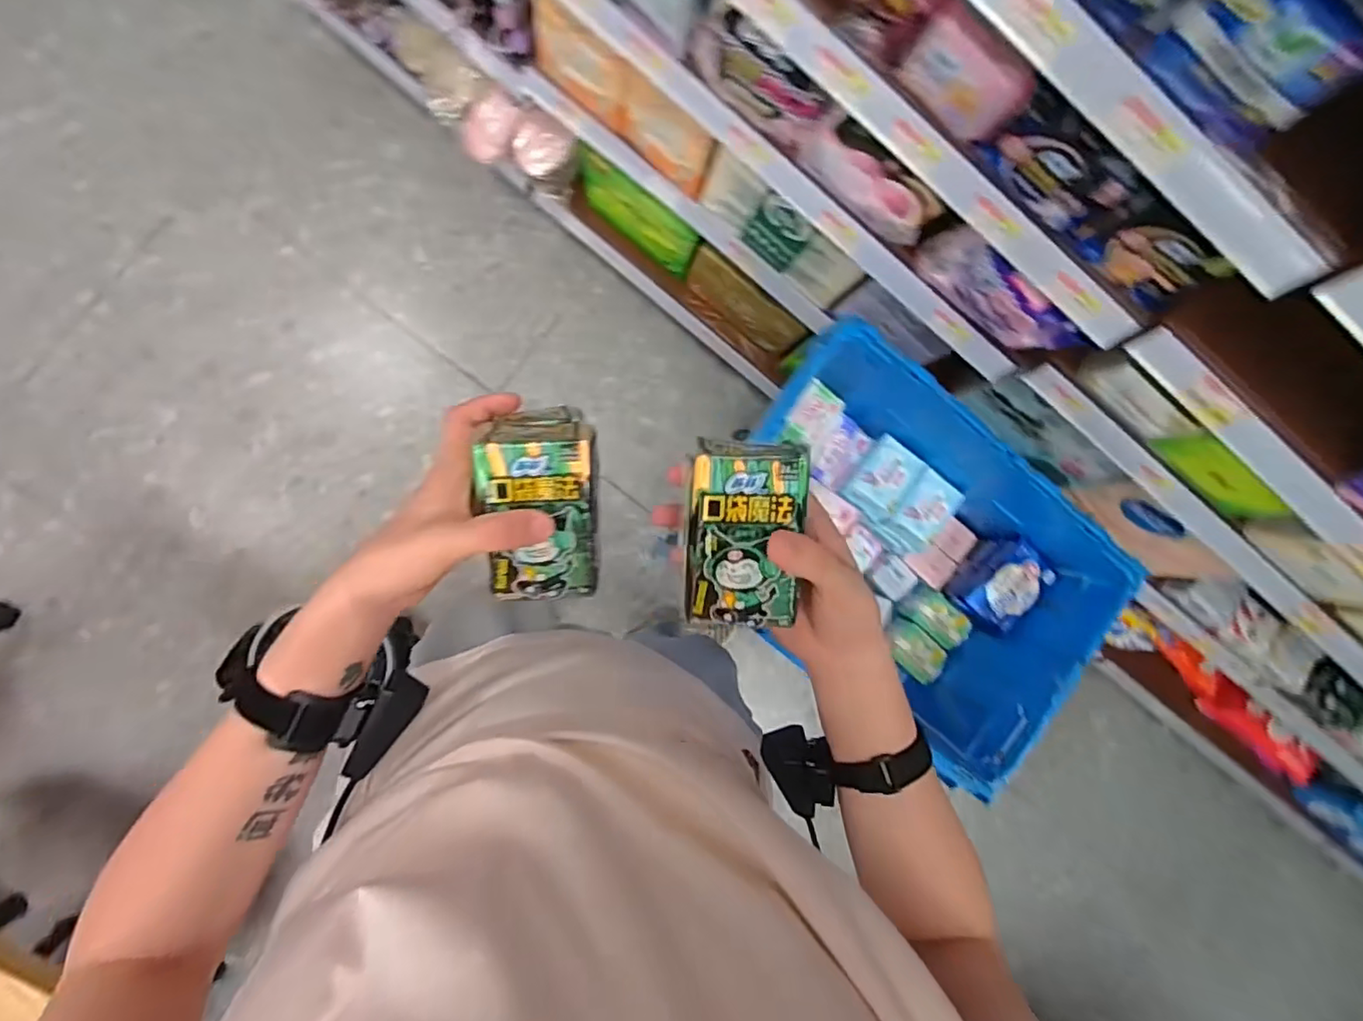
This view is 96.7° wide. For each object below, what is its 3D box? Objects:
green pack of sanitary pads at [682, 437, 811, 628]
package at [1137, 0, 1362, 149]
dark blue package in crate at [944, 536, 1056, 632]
[{"bbox_3d":[0.036,0.012,0.358,0.066,0.034,0.106,1,105,-2],"label":"green pack of sanitary pads"},{"bbox_3d":[0.405,-0.323,0.427,0.121,0.093,0.039,41,85,-7],"label":"package"},{"bbox_3d":[0.527,0.120,1.012,0.090,0.094,0.139,39,85,-7],"label":"dark blue package in crate"}]

